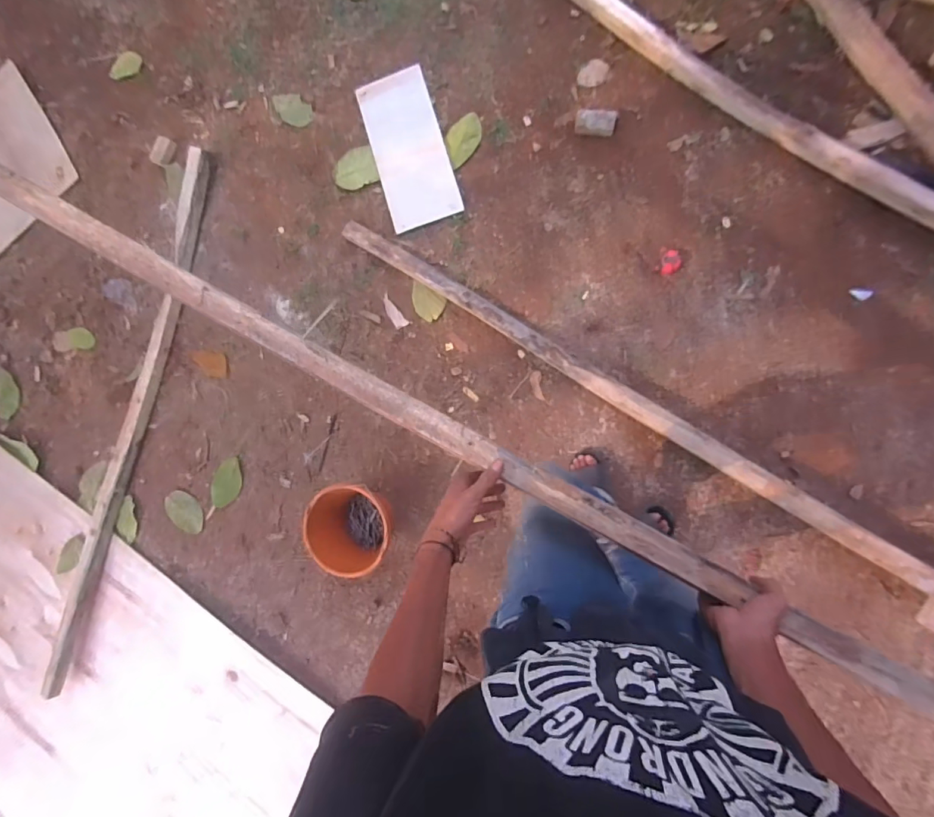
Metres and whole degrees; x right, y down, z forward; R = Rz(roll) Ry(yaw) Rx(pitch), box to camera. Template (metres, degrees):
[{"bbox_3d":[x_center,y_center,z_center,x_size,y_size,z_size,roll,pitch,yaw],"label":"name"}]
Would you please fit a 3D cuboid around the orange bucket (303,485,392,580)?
[{"bbox_3d":[-0.330,0.344,1.404,0.257,0.174,0.251,0,87,11],"label":"orange bucket"}]

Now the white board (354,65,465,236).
[{"bbox_3d":[-0.181,-0.812,1.479,0.222,0.013,0.494,-16,86,4],"label":"white board"}]

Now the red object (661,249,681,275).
[{"bbox_3d":[0.565,-0.403,1.307,0.048,0.016,0.071,11,90,12],"label":"red object"}]

